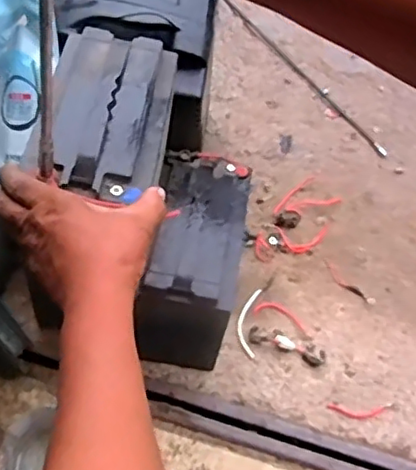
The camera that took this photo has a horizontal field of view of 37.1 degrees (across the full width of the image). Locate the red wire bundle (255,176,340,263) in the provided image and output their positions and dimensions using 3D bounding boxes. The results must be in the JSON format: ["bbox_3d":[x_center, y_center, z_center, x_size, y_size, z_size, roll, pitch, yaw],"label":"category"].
[{"bbox_3d":[0.141,-0.017,0.980,0.089,0.031,0.192,30,48,12],"label":"red wire bundle"}]

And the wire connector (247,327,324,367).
[{"bbox_3d":[0.106,0.146,0.830,0.104,0.013,0.027,20,63,7],"label":"wire connector"}]

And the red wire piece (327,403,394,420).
[{"bbox_3d":[0.197,0.226,0.795,0.085,0.004,0.021,1,63,-3],"label":"red wire piece"}]

